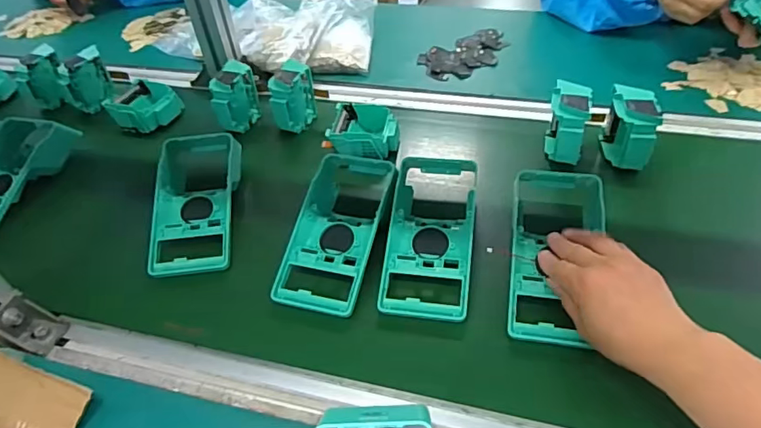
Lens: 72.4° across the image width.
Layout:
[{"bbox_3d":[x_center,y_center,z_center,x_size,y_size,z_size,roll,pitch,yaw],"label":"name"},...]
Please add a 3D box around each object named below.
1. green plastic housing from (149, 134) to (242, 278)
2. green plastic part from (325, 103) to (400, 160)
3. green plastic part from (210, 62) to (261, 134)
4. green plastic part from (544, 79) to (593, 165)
[{"bbox_3d":[-0.201,-0.019,0.564,0.088,0.046,0.188,-6,45,-1],"label":"green plastic housing"},{"bbox_3d":[-0.019,-0.099,0.644,0.085,0.037,0.091,6,46,11],"label":"green plastic part"},{"bbox_3d":[-0.192,-0.149,0.686,0.040,0.077,0.077,4,45,10],"label":"green plastic part"},{"bbox_3d":[0.215,-0.099,0.598,0.045,0.080,0.069,6,46,12],"label":"green plastic part"}]

